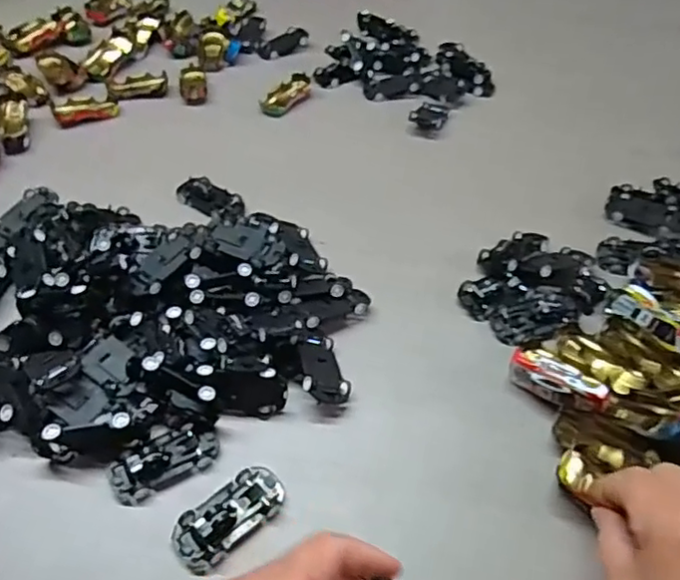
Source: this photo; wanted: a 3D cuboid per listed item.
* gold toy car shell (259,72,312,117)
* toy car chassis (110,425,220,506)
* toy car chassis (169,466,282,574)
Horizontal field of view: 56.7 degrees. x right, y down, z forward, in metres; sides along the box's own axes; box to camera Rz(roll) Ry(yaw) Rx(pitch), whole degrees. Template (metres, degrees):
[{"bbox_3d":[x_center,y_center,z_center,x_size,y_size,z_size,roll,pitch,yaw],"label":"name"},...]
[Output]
[{"bbox_3d":[-0.055,-0.205,0.661,0.027,0.016,0.069,29,53,23],"label":"gold toy car shell"},{"bbox_3d":[-0.105,0.100,0.375,0.063,0.016,0.028,-23,52,-22],"label":"toy car chassis"},{"bbox_3d":[-0.062,0.124,0.353,0.066,0.014,0.032,-34,57,-29],"label":"toy car chassis"}]

